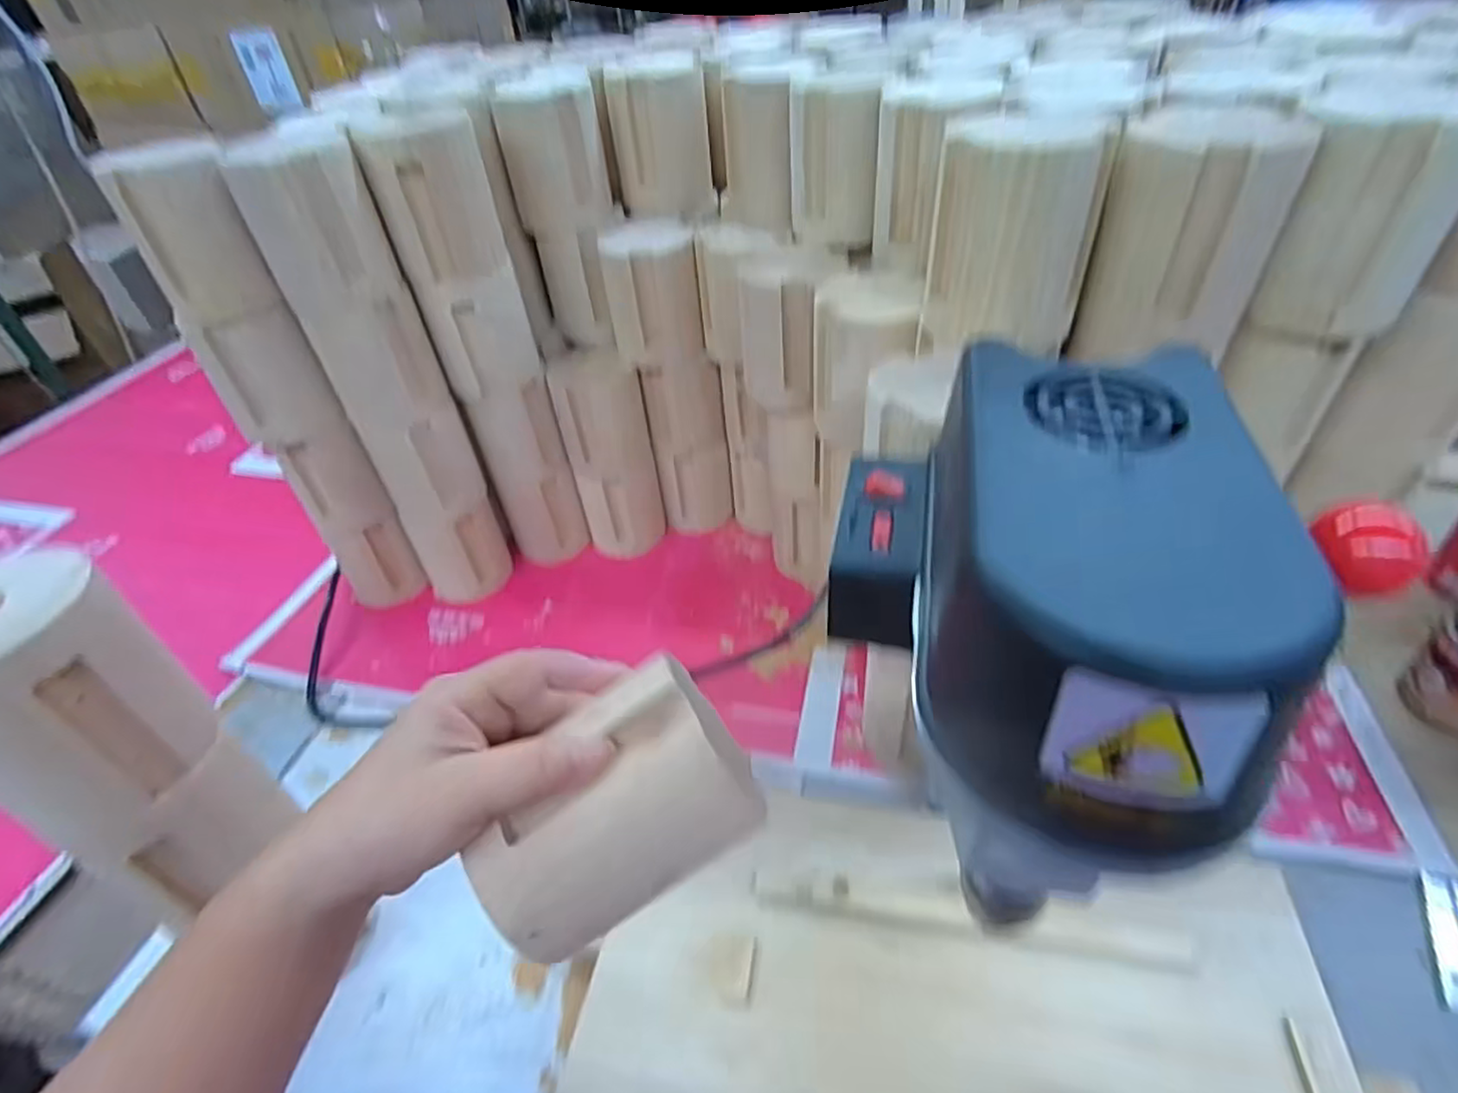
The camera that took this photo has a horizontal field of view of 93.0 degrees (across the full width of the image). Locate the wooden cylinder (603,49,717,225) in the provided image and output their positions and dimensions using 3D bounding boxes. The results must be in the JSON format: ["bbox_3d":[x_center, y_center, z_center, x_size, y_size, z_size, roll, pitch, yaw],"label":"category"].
[{"bbox_3d":[-0.058,-0.347,0.590,0.080,0.106,0.095,-8,42,-3],"label":"wooden cylinder"}]

